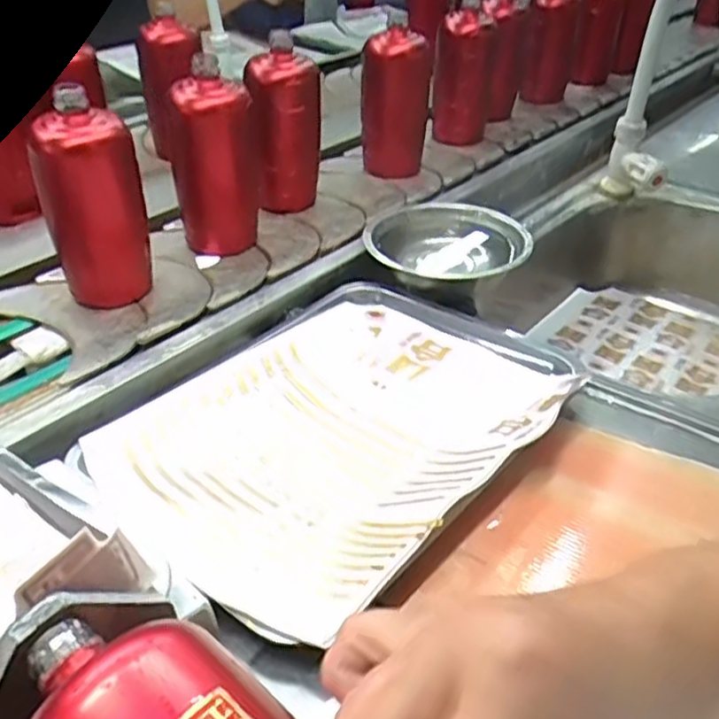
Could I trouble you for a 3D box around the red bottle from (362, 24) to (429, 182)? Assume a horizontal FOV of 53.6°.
[{"bbox_3d":[0.045,-0.332,0.928,0.076,0.162,0.077,0,36,-2],"label":"red bottle"}]

